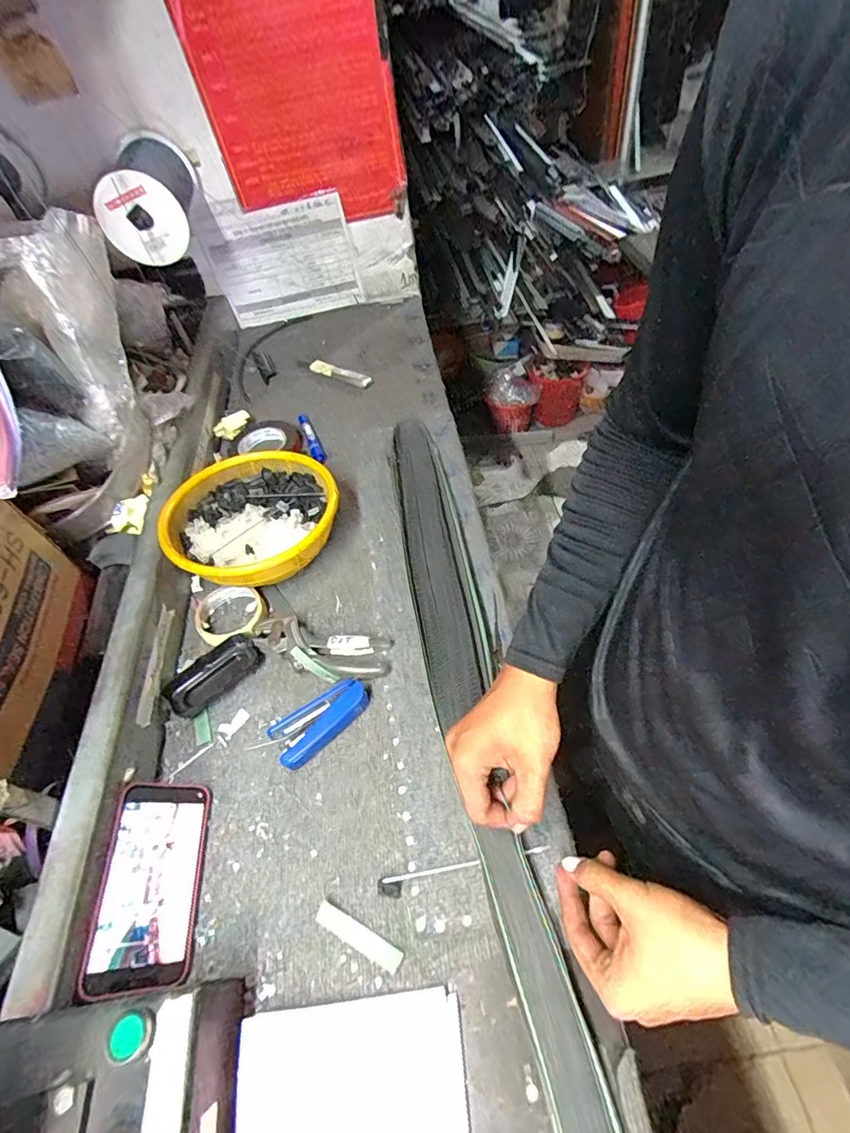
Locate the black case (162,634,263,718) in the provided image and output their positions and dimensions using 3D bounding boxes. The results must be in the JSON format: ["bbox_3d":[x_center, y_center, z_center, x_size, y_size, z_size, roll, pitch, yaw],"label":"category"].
[{"bbox_3d":[-0.251,0.128,0.591,0.109,0.022,0.050,-37,57,-21],"label":"black case"}]

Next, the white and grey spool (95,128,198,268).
[{"bbox_3d":[-0.456,-0.612,0.829,0.126,0.147,0.198,-14,51,-1],"label":"white and grey spool"}]

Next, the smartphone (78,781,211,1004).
[{"bbox_3d":[-0.249,0.283,0.454,0.083,0.009,0.165,19,43,-31],"label":"smartphone"}]

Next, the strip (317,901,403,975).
[{"bbox_3d":[-0.058,0.320,0.430,0.083,0.004,0.017,20,57,20],"label":"strip"}]

